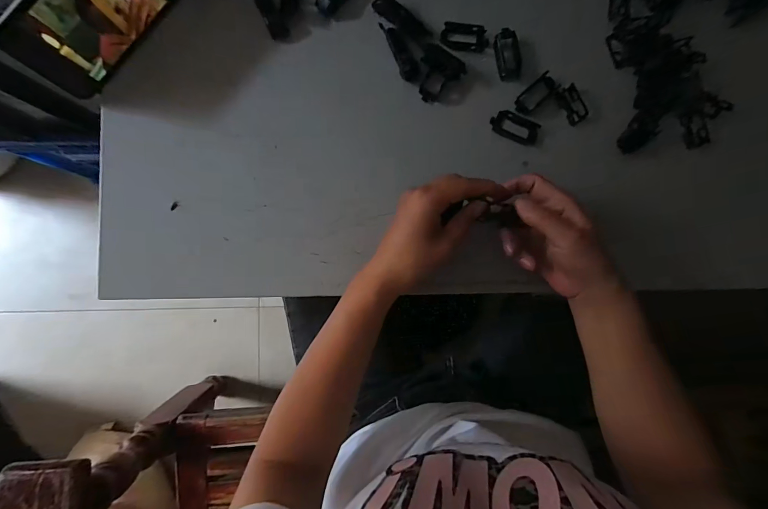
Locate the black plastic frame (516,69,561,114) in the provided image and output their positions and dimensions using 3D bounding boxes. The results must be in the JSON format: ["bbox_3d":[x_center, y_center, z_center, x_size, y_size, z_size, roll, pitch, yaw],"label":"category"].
[{"bbox_3d":[0.159,-0.168,0.374,0.051,0.006,0.021,-40,93,-4],"label":"black plastic frame"}]

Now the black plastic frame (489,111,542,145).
[{"bbox_3d":[0.137,-0.133,0.372,0.051,0.011,0.024,23,88,-4],"label":"black plastic frame"}]

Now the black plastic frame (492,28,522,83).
[{"bbox_3d":[0.130,-0.208,0.374,0.025,0.006,0.053,-6,90,-5],"label":"black plastic frame"}]

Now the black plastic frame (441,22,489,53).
[{"bbox_3d":[0.085,-0.226,0.373,0.051,0.010,0.023,4,89,-5],"label":"black plastic frame"}]

